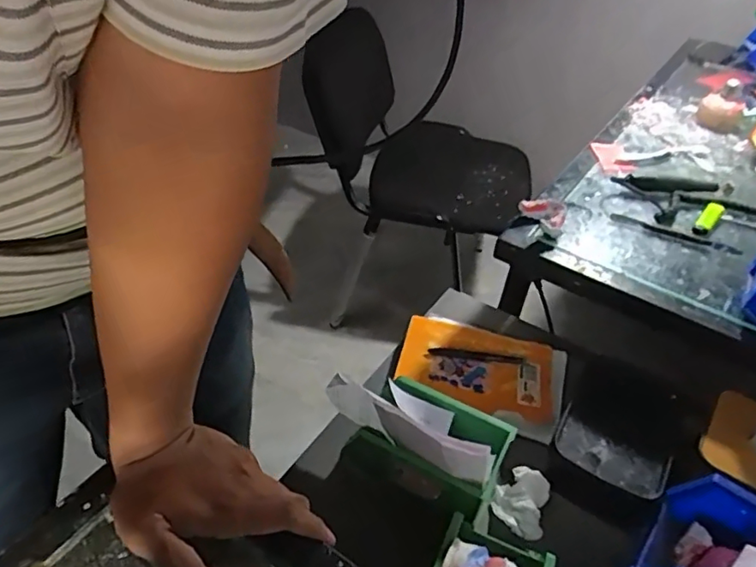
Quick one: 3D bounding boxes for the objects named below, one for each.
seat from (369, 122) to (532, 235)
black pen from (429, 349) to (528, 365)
[{"bbox_3d":[0.191,-0.287,1.494,0.404,0.121,0.413,12,41,7],"label":"seat"},{"bbox_3d":[0.139,0.102,0.796,0.133,0.004,0.017,7,41,2],"label":"black pen"}]

